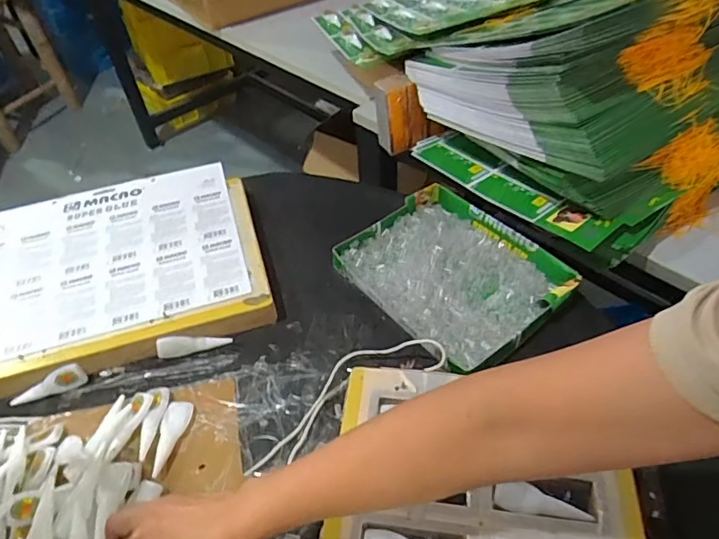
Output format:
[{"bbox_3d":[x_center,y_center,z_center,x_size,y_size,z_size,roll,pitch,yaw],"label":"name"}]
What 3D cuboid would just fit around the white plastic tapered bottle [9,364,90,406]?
[{"bbox_3d":[-0.362,0.134,0.603,0.081,0.031,0.018,-24,50,-17],"label":"white plastic tapered bottle"}]

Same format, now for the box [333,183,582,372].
[{"bbox_3d":[0.121,0.005,0.692,0.211,0.041,0.263,-33,53,-24],"label":"box"}]

